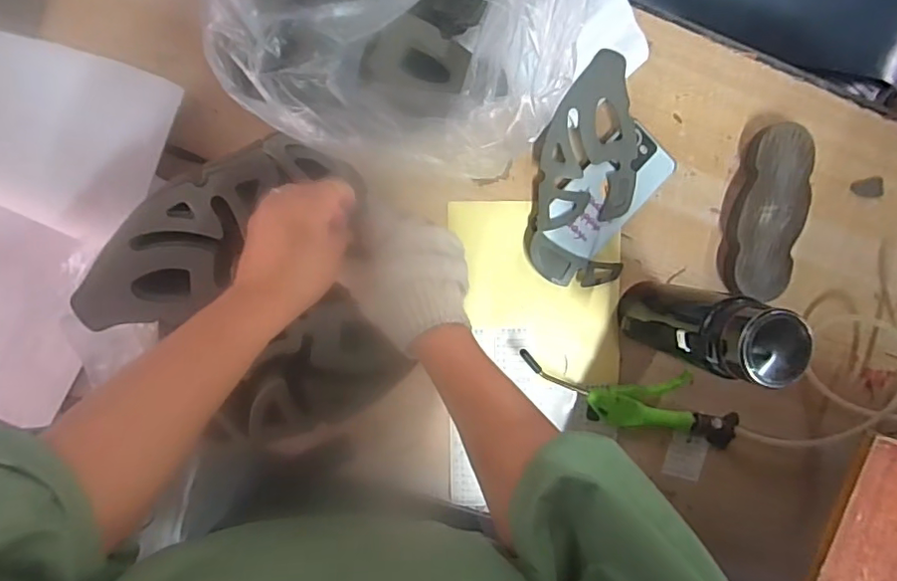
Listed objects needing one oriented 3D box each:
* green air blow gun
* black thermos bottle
[{"bbox_3d":[0.217,0.123,0.637,0.284,0.030,0.076,15,94,-8],"label":"green air blow gun"},{"bbox_3d":[0.245,0.038,0.545,0.083,0.223,0.065,21,93,-8],"label":"black thermos bottle"}]

